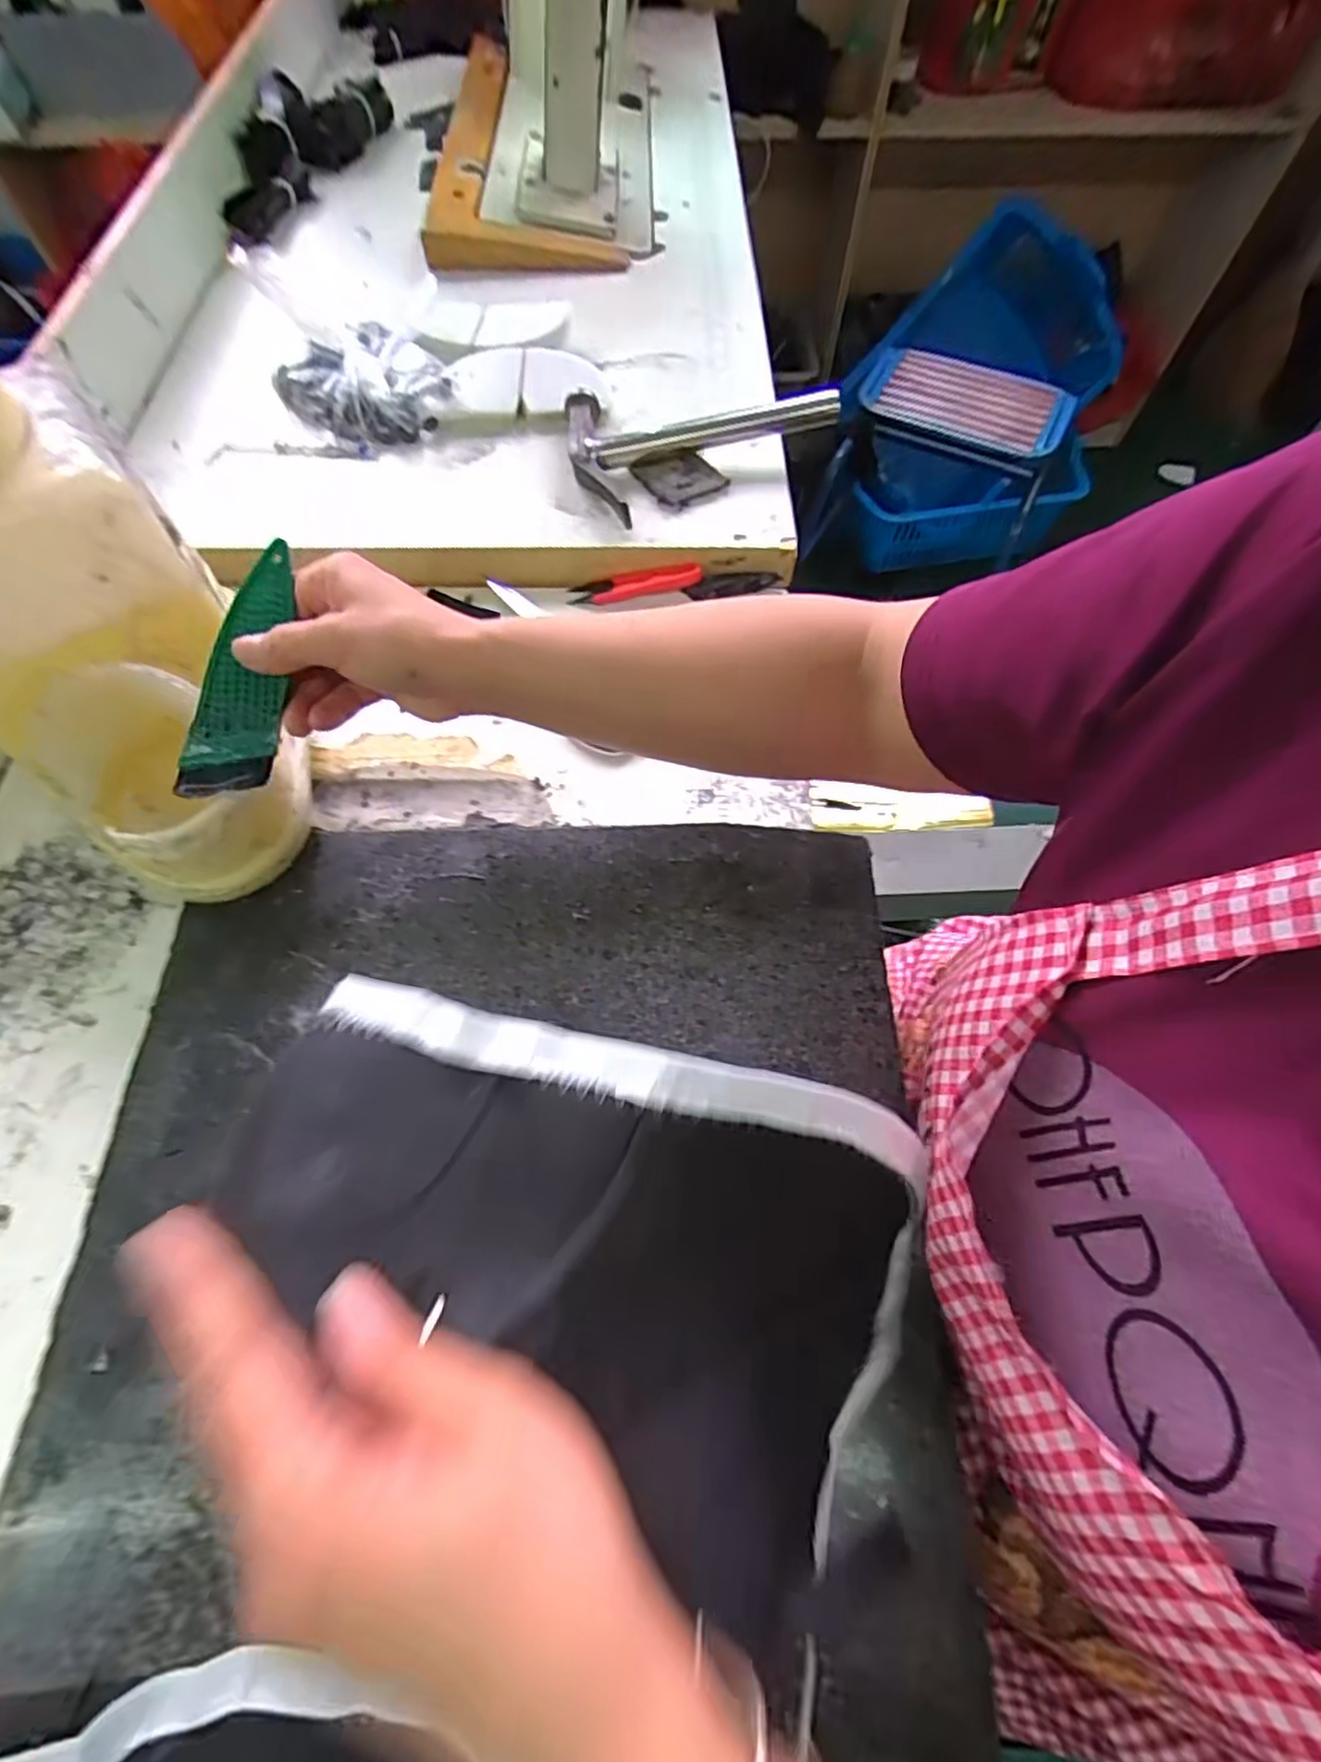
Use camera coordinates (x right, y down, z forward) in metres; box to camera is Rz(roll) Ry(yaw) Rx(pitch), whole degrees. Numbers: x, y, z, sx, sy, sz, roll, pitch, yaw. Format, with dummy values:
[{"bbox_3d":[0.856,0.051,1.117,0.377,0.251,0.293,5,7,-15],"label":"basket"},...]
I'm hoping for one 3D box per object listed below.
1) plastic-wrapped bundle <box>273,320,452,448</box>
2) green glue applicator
[{"bbox_3d":[-0.249,-0.411,0.567,0.105,0.045,0.136,-41,71,-19],"label":"plastic-wrapped bundle"},{"bbox_3d":[-0.215,-0.108,0.353,0.039,0.016,0.134,13,90,5],"label":"green glue applicator"}]

